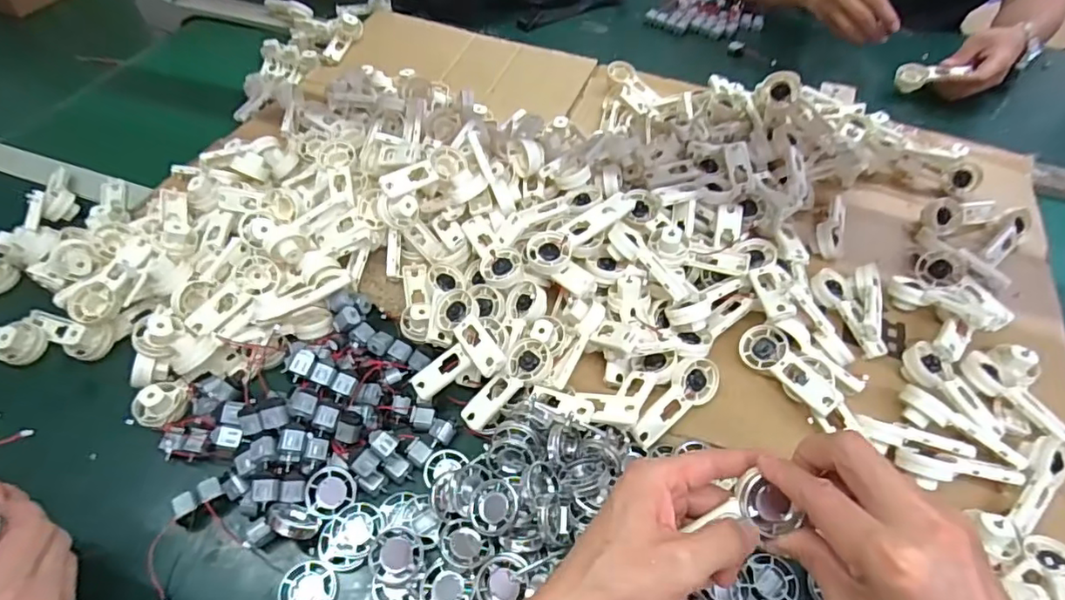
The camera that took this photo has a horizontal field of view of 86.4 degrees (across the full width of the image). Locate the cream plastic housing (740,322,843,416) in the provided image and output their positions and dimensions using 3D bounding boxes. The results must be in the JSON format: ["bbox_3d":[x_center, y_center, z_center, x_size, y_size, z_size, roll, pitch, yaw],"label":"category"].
[{"bbox_3d":[0.221,0.061,0.491,0.038,0.018,0.095,-45,48,10],"label":"cream plastic housing"}]

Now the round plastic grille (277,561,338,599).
[{"bbox_3d":[-0.165,0.215,0.419,0.040,0.011,0.040,0,51,0],"label":"round plastic grille"}]

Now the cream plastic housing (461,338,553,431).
[{"bbox_3d":[-0.022,0.072,0.488,0.092,0.013,0.040,-45,63,-10],"label":"cream plastic housing"}]

